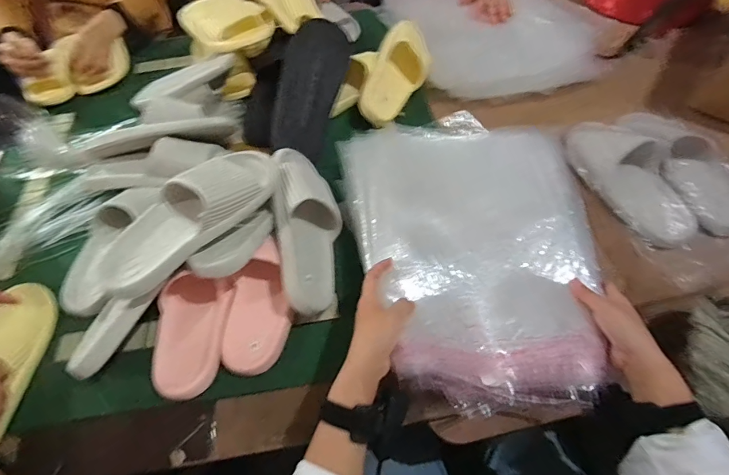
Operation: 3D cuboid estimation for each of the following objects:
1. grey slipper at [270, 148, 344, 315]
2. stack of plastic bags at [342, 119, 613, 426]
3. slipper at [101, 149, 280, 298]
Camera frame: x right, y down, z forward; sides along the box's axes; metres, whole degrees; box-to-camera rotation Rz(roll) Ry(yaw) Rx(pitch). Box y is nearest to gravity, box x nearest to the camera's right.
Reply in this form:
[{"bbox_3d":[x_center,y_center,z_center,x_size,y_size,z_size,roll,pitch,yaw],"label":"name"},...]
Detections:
[{"bbox_3d":[-0.082,-0.019,0.584,0.091,0.079,0.253,-7,74,-2],"label":"grey slipper"},{"bbox_3d":[0.155,0.002,0.569,0.340,0.050,0.445,-6,58,-6],"label":"stack of plastic bags"},{"bbox_3d":[-0.233,-0.037,0.526,0.264,0.068,0.103,-36,63,-19],"label":"slipper"}]

